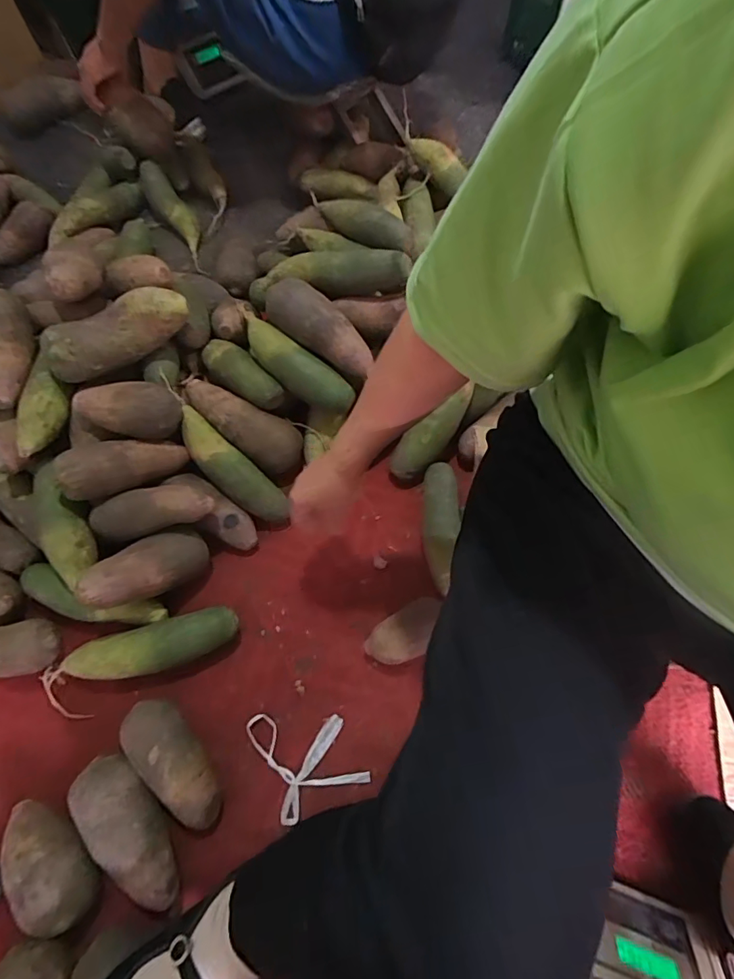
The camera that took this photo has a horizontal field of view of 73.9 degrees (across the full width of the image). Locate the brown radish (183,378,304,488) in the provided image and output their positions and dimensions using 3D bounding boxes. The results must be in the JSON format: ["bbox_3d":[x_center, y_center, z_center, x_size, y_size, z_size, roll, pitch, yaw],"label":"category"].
[{"bbox_3d":[-0.170,-0.091,0.691,0.191,0.064,0.070,38,70,-11],"label":"brown radish"}]

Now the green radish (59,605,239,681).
[{"bbox_3d":[-0.271,0.201,0.616,0.218,0.057,0.062,-12,67,-5],"label":"green radish"}]

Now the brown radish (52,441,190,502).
[{"bbox_3d":[-0.307,-0.036,0.625,0.156,0.050,0.059,-16,64,-36],"label":"brown radish"}]

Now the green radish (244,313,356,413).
[{"bbox_3d":[-0.101,-0.173,0.674,0.185,0.050,0.055,38,72,2],"label":"green radish"}]

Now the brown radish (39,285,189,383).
[{"bbox_3d":[-0.327,-0.208,0.642,0.186,0.062,0.058,-27,69,-11],"label":"brown radish"}]

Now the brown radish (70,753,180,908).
[{"bbox_3d":[-0.256,0.367,0.528,0.063,0.055,0.159,-39,72,-15],"label":"brown radish"}]

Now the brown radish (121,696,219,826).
[{"bbox_3d":[-0.221,0.311,0.558,0.063,0.054,0.150,-37,71,-14],"label":"brown radish"}]

